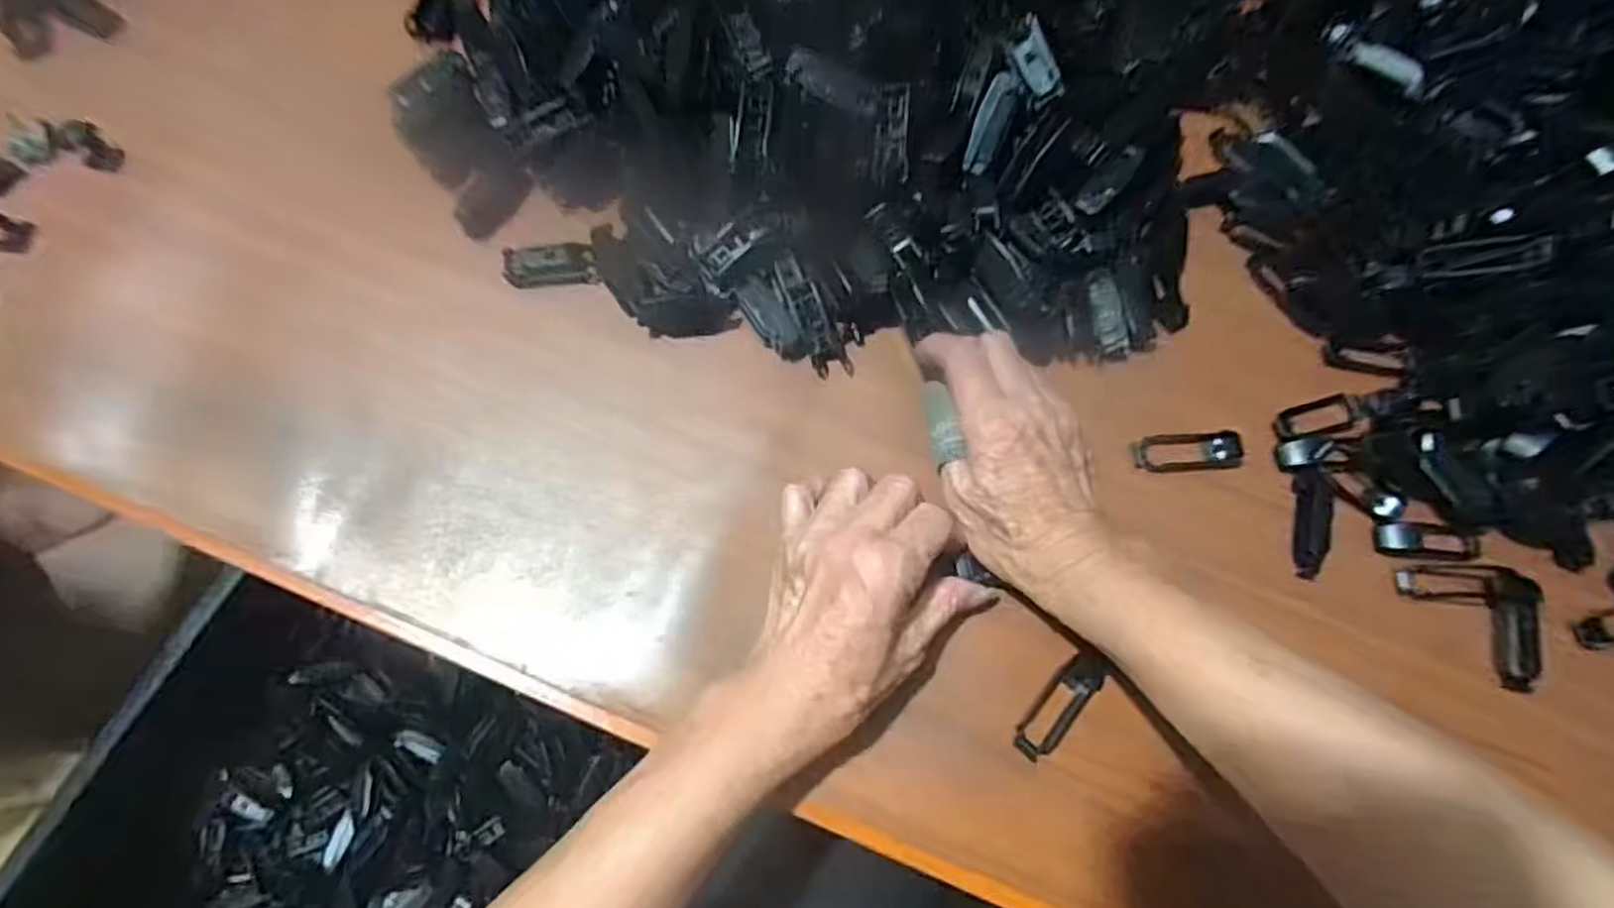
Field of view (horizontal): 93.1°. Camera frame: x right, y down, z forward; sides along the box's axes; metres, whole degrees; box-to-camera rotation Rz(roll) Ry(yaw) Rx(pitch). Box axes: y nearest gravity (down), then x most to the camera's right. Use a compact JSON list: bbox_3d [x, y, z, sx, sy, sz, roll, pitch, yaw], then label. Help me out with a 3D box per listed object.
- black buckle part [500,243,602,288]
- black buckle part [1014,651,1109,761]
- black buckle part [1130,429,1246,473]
[{"bbox_3d":[-0.138,-0.102,0.412,0.048,0.009,0.021,-5,74,-5],"label":"black buckle part"},{"bbox_3d":[0.121,0.121,0.367,0.056,0.011,0.018,-43,80,-14],"label":"black buckle part"},{"bbox_3d":[0.204,0.000,0.411,0.055,0.014,0.022,0,73,-4],"label":"black buckle part"}]

